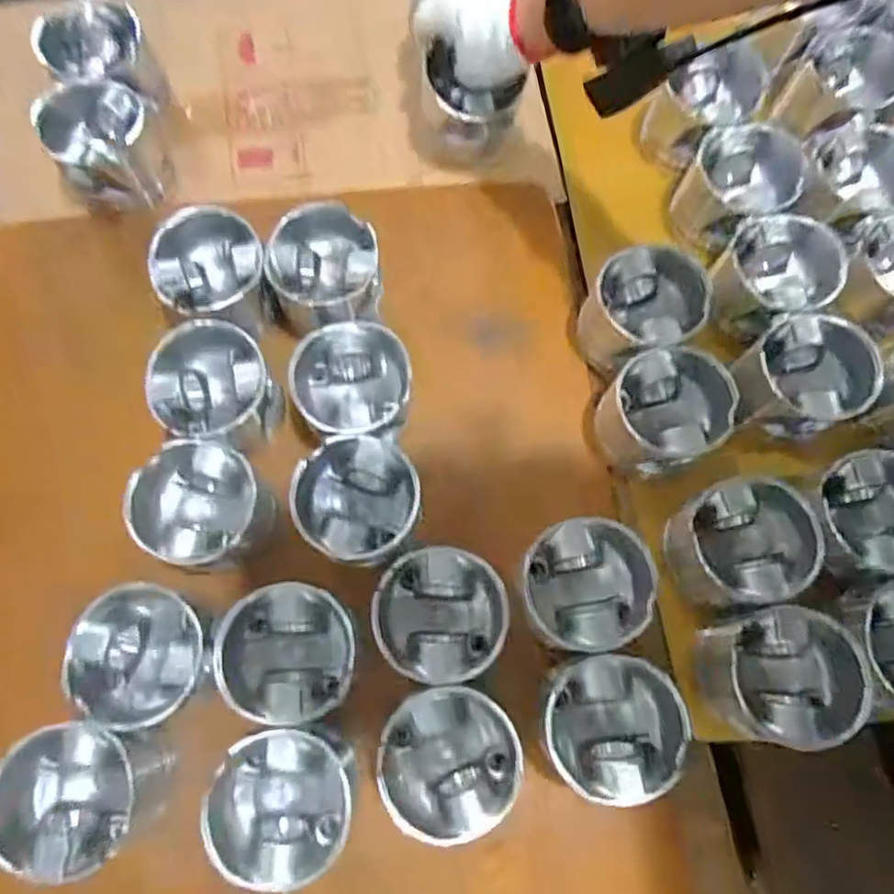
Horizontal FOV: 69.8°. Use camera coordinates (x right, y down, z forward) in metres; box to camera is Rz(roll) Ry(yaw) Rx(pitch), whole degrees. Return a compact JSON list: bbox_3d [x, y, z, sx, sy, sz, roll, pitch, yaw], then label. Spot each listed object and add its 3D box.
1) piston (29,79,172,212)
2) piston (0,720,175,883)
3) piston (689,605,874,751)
[{"bbox_3d":[-0.288,-0.252,0.542,0.086,0.071,0.075,-31,76,-10],"label":"piston"},{"bbox_3d":[-0.237,0.222,0.423,0.091,0.098,0.084,7,73,1],"label":"piston"},{"bbox_3d":[0.224,0.155,0.440,0.090,0.078,0.084,-4,73,-3],"label":"piston"}]

